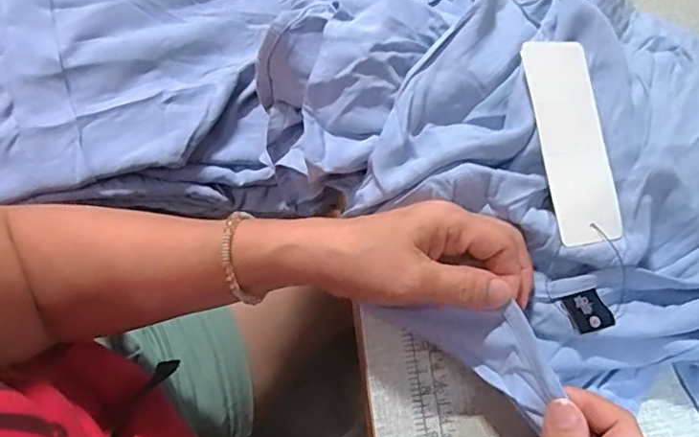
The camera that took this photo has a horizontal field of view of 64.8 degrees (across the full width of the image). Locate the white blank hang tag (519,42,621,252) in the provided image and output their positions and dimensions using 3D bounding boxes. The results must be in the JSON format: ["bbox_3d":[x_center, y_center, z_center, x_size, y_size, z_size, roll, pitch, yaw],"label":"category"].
[{"bbox_3d":[0.132,-0.046,0.325,0.040,0.004,0.122,-7,83,-15],"label":"white blank hang tag"}]

